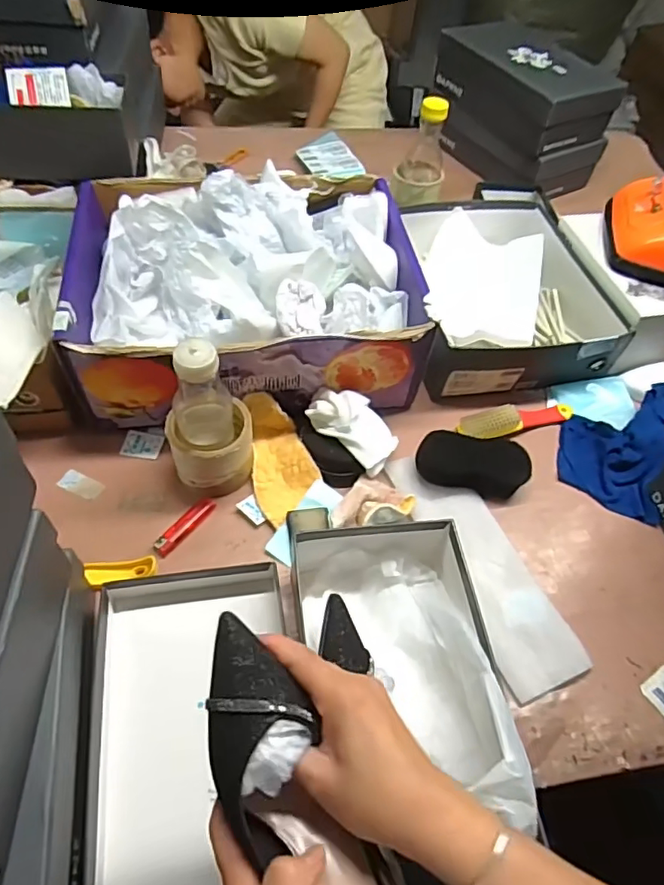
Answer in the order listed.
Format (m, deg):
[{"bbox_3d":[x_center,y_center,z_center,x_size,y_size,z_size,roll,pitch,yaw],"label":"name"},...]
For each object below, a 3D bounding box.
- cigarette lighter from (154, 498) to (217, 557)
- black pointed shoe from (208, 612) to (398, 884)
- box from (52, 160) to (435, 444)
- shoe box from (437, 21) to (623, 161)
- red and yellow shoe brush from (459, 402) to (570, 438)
[{"bbox_3d":[-0.160,0.089,0.612,0.021,0.006,0.081,33,58,18],"label":"cigarette lighter"},{"bbox_3d":[-0.010,0.209,0.302,0.067,0.065,0.238,-24,65,-21],"label":"black pointed shoe"},{"bbox_3d":[-0.107,-0.195,0.727,0.402,0.154,0.324,-4,55,-8],"label":"box"},{"bbox_3d":[0.342,-0.639,1.023,0.167,0.127,0.303,-28,61,-23],"label":"shoe box"},{"bbox_3d":[0.241,-0.031,0.723,0.154,0.035,0.037,-10,56,-13],"label":"red and yellow shoe brush"}]

